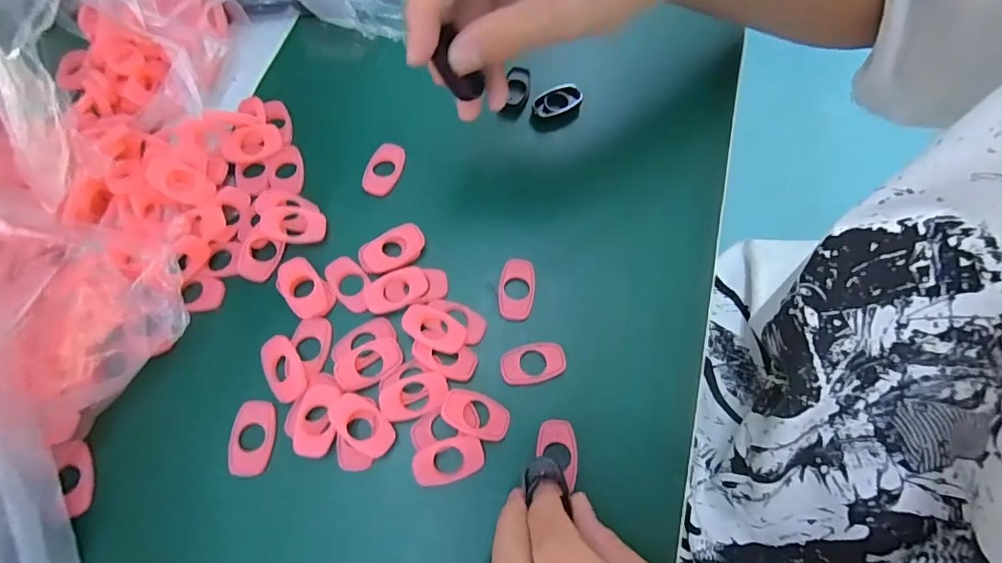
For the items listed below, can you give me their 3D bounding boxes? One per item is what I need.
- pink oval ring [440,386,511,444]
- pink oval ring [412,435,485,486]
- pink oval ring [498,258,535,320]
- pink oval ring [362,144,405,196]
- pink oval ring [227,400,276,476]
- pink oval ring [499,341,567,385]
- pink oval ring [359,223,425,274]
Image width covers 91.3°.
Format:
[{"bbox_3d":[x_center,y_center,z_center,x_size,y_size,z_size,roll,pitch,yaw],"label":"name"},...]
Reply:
[{"bbox_3d":[-0.012,0.062,0.228,0.032,0.005,0.019,16,69,5],"label":"pink oval ring"},{"bbox_3d":[-0.024,0.082,0.225,0.032,0.006,0.018,-12,69,-5],"label":"pink oval ring"},{"bbox_3d":[0.008,0.004,0.256,0.019,0.006,0.032,5,69,1],"label":"pink oval ring"},{"bbox_3d":[-0.068,-0.065,0.284,0.020,0.005,0.032,10,69,3],"label":"pink oval ring"},{"bbox_3d":[-0.116,0.072,0.227,0.020,0.004,0.033,1,69,0],"label":"pink oval ring"},{"bbox_3d":[0.016,0.040,0.243,0.032,0.004,0.019,-11,69,-5],"label":"pink oval ring"},{"bbox_3d":[-0.058,-0.017,0.260,0.035,0.004,0.022,-25,71,-10],"label":"pink oval ring"}]

